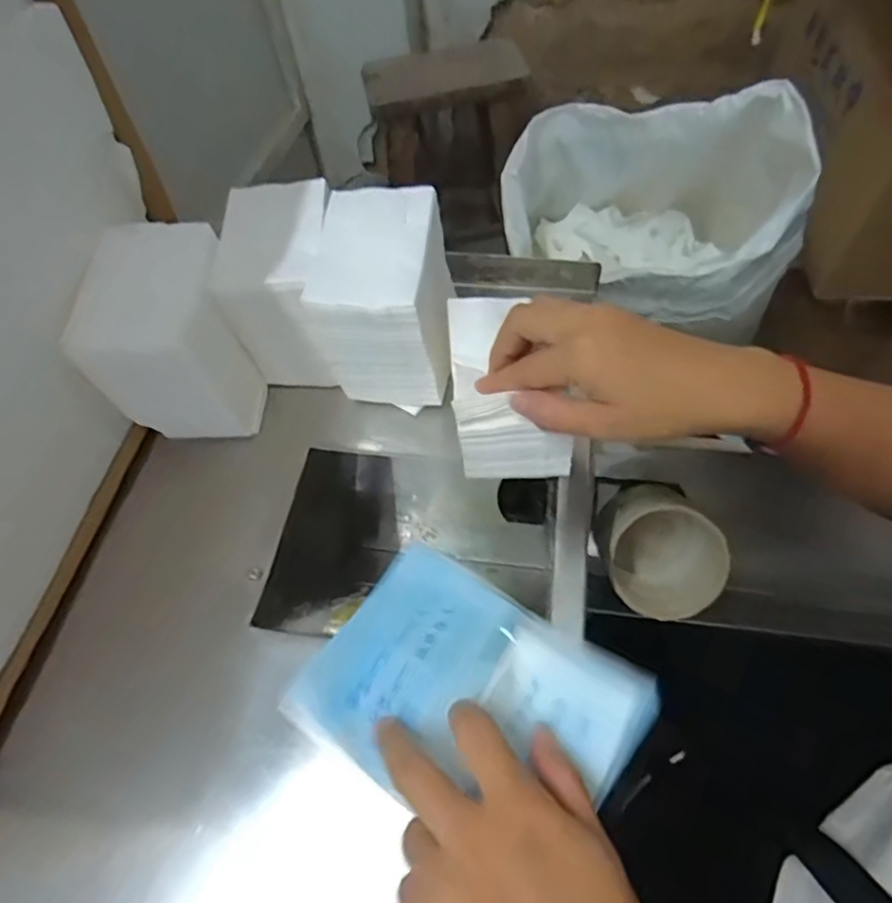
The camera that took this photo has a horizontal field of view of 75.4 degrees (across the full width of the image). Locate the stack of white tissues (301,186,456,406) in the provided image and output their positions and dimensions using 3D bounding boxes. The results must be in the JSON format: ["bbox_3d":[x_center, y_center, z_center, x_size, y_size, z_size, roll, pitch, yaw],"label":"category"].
[{"bbox_3d":[-0.035,-0.096,0.390,0.080,0.117,0.092,3,57,7],"label":"stack of white tissues"}]

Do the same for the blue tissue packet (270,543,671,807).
[{"bbox_3d":[0.010,0.128,0.302,0.161,0.022,0.116,28,63,21],"label":"blue tissue packet"}]

